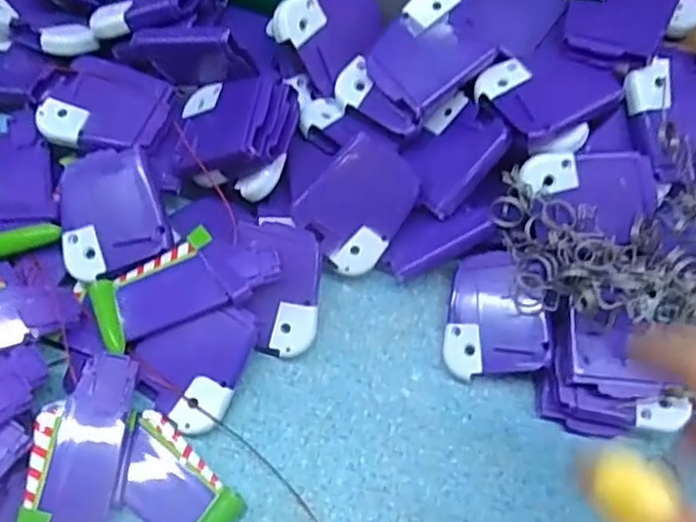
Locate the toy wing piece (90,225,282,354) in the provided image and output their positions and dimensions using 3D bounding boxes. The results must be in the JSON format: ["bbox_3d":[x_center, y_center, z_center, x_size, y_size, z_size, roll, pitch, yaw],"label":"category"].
[{"bbox_3d":[-0.079,0.011,0.319,0.086,0.017,0.041,-25,69,-14],"label":"toy wing piece"}]

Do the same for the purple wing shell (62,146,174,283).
[{"bbox_3d":[-0.119,-0.025,0.326,0.050,0.013,0.060,-19,67,-12],"label":"purple wing shell"}]

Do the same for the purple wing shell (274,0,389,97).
[{"bbox_3d":[-0.007,-0.125,0.352,0.060,0.011,0.046,-42,114,-20],"label":"purple wing shell"}]

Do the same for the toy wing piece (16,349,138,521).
[{"bbox_3d":[-0.117,0.086,0.291,0.040,0.013,0.089,13,70,-28],"label":"toy wing piece"}]

